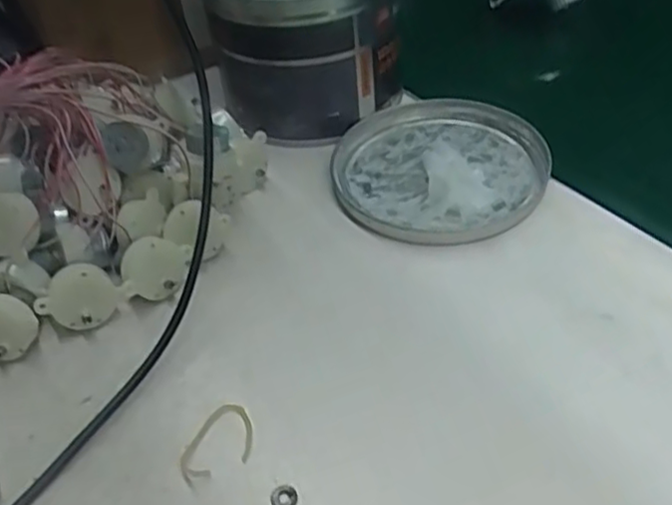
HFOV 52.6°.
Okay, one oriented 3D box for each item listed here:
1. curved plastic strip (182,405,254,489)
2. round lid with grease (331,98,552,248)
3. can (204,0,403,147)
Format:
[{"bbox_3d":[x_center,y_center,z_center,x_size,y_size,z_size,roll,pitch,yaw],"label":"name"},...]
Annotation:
[{"bbox_3d":[-0.053,0.082,0.296,0.034,0.004,0.031,-20,45,-16],"label":"curved plastic strip"},{"bbox_3d":[0.065,-0.056,0.430,0.138,0.015,0.129,-3,43,2],"label":"round lid with grease"},{"bbox_3d":[-0.021,-0.157,0.487,0.130,0.105,0.138,-3,43,2],"label":"can"}]

